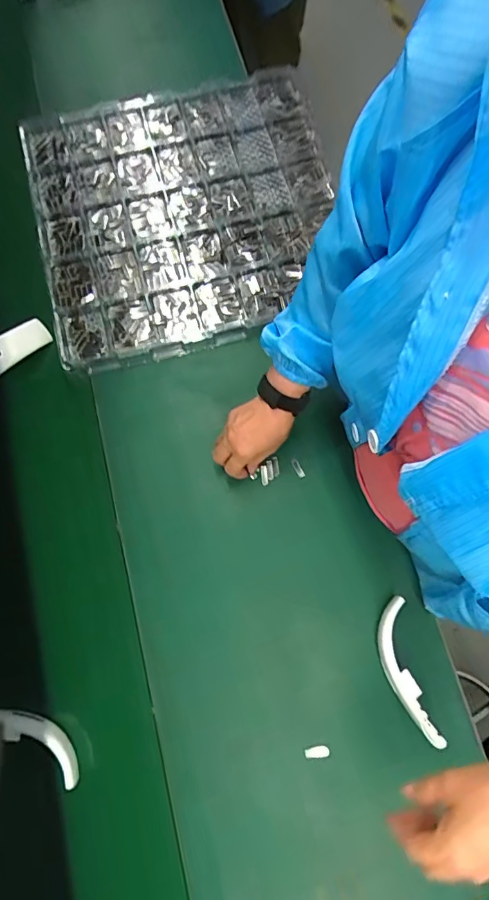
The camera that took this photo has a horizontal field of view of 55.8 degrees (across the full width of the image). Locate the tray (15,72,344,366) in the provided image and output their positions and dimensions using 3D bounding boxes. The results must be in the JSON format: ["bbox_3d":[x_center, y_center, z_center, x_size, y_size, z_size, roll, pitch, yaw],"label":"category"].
[{"bbox_3d":[-0.092,-0.403,0.786,0.506,0.044,0.496,-16,75,-5],"label":"tray"}]

